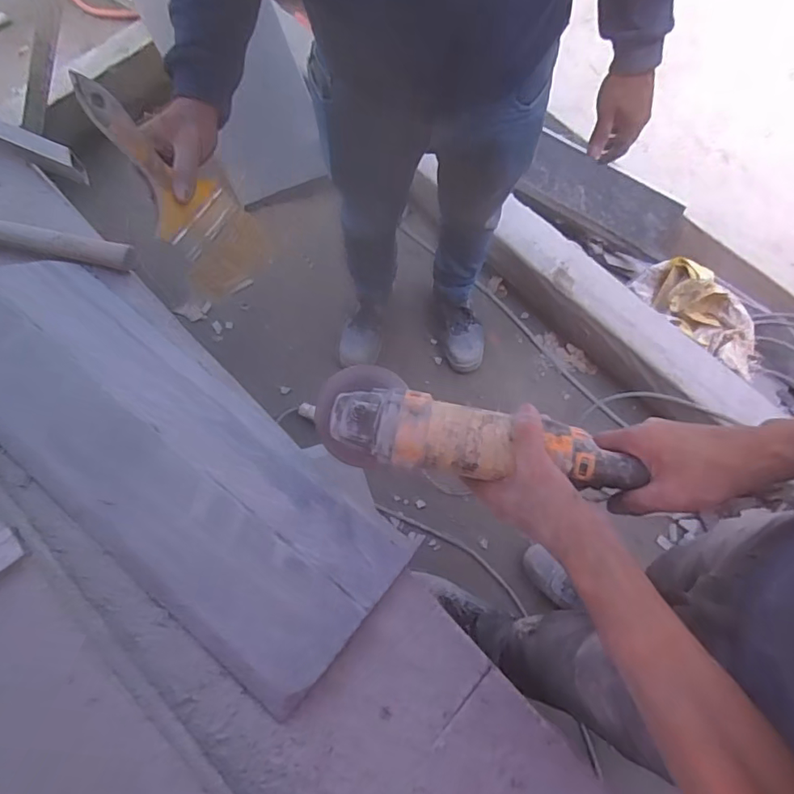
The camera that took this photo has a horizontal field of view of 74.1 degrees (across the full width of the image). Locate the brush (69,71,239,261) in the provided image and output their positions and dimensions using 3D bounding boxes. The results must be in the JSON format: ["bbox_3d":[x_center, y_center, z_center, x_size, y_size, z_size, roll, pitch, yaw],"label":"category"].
[{"bbox_3d":[-0.239,-0.228,0.518,0.022,0.172,0.086,18,68,42],"label":"brush"}]

